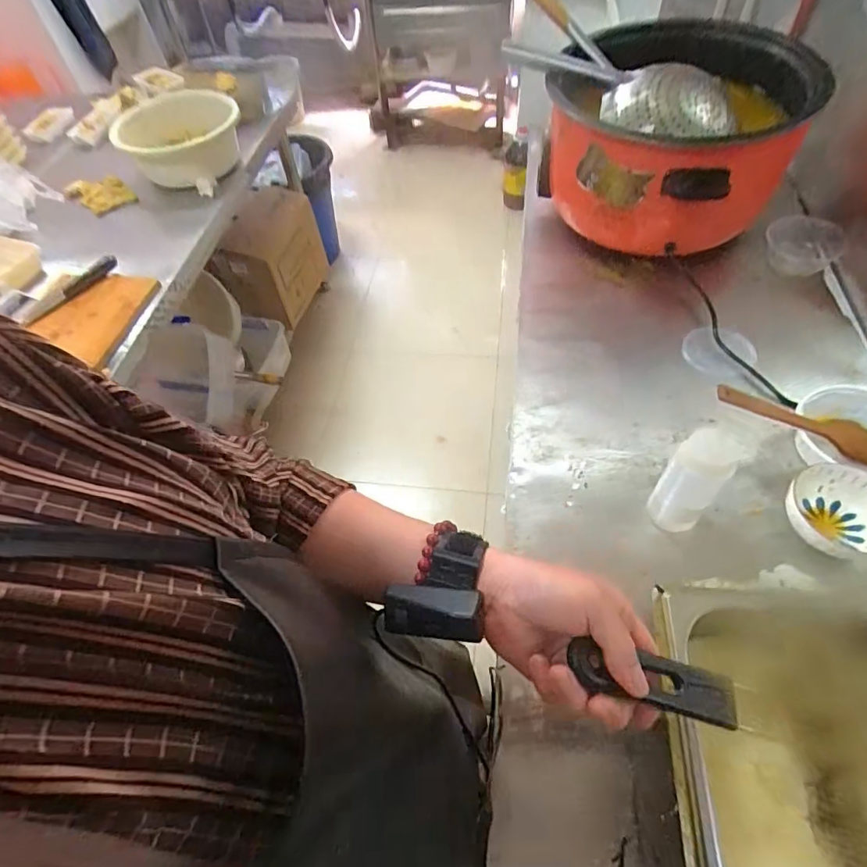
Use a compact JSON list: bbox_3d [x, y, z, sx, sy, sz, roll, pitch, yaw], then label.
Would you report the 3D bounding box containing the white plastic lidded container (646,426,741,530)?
[{"bbox_3d":[0.331,0.064,0.635,0.064,0.201,0.049,35,66,24],"label":"white plastic lidded container"}]

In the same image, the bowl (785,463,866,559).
[{"bbox_3d":[0.541,0.111,0.663,0.126,0.068,0.122,-2,56,3],"label":"bowl"}]

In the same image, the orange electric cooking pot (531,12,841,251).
[{"bbox_3d":[0.502,-0.623,1.054,0.464,0.309,0.505,-2,56,3],"label":"orange electric cooking pot"}]

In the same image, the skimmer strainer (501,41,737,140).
[{"bbox_3d":[0.333,-0.686,0.973,0.479,0.074,0.155,38,67,26],"label":"skimmer strainer"}]

